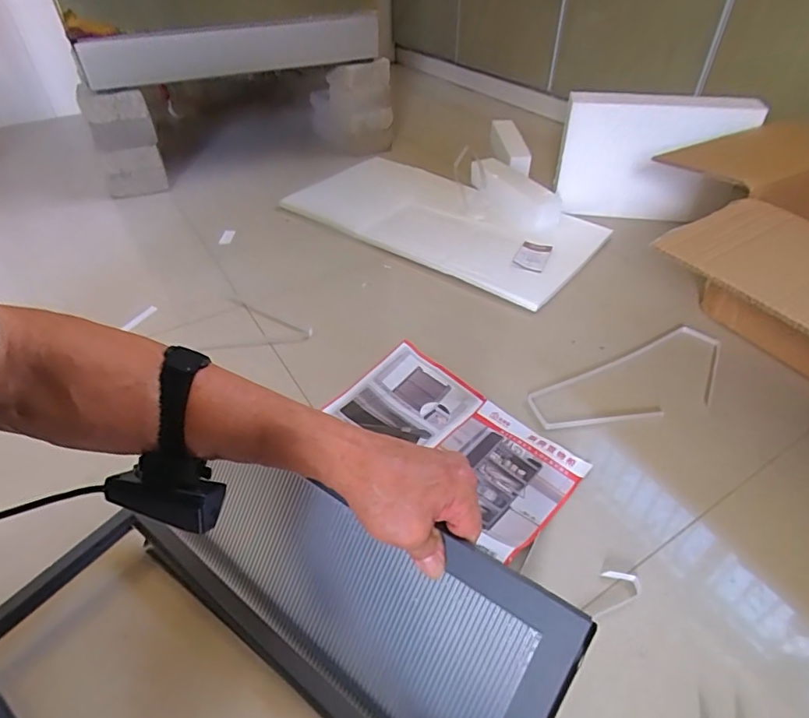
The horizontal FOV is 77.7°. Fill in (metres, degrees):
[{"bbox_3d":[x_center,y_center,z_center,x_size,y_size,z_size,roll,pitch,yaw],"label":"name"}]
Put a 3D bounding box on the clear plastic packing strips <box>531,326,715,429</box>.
[{"bbox_3d":[0.298,0.032,0.626,0.299,0.004,0.111,-20,46,-19],"label":"clear plastic packing strips"}]

